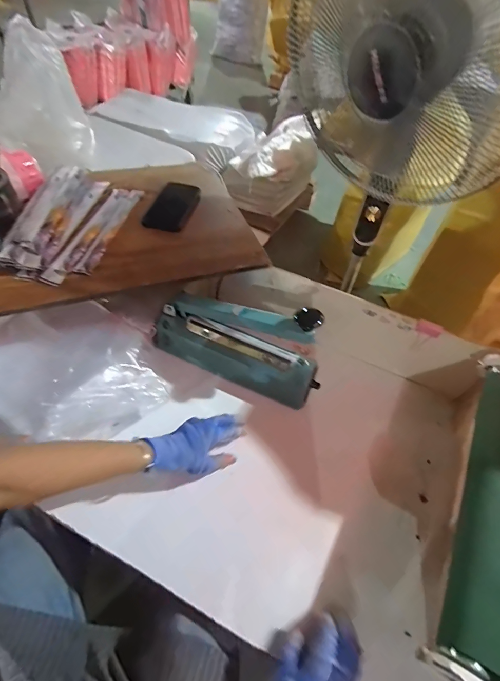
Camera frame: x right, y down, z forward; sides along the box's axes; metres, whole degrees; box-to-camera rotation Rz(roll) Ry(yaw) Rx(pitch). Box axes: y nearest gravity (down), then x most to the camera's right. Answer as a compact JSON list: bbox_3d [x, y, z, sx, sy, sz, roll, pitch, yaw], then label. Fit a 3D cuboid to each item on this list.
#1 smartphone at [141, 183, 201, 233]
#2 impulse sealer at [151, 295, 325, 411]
[{"bbox_3d":[-0.158,-0.279,0.731,0.087,0.010,0.153,12,49,5],"label":"smartphone"},{"bbox_3d":[-0.025,-0.004,0.623,0.307,0.179,0.083,23,51,14],"label":"impulse sealer"}]

